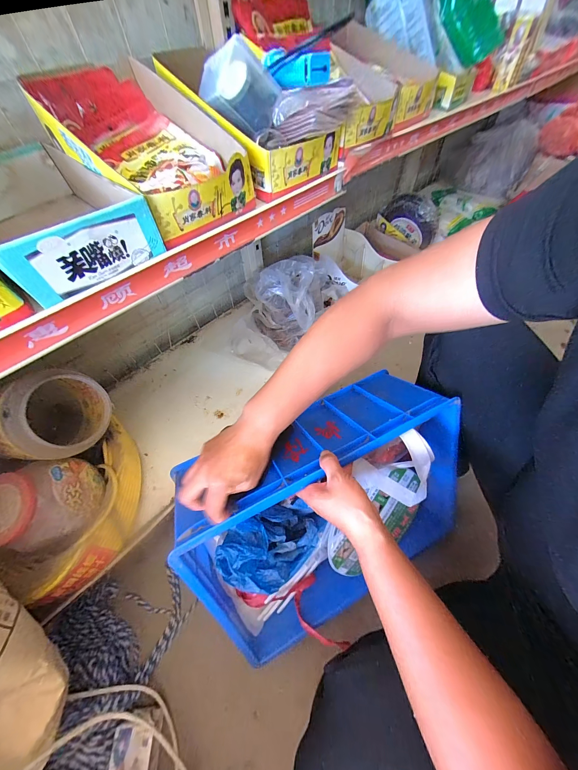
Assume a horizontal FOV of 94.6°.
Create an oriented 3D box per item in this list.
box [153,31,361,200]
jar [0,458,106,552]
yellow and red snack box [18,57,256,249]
[{"bbox_3d":[-0.059,-0.436,0.424,0.174,0.123,0.304,-33,62,-19],"label":"box"},{"bbox_3d":[-0.415,0.208,0.456,0.140,0.133,0.115,-27,60,-16],"label":"jar"},{"bbox_3d":[-0.198,-0.325,0.368,0.170,0.110,0.290,-37,63,-21],"label":"yellow and red snack box"}]

